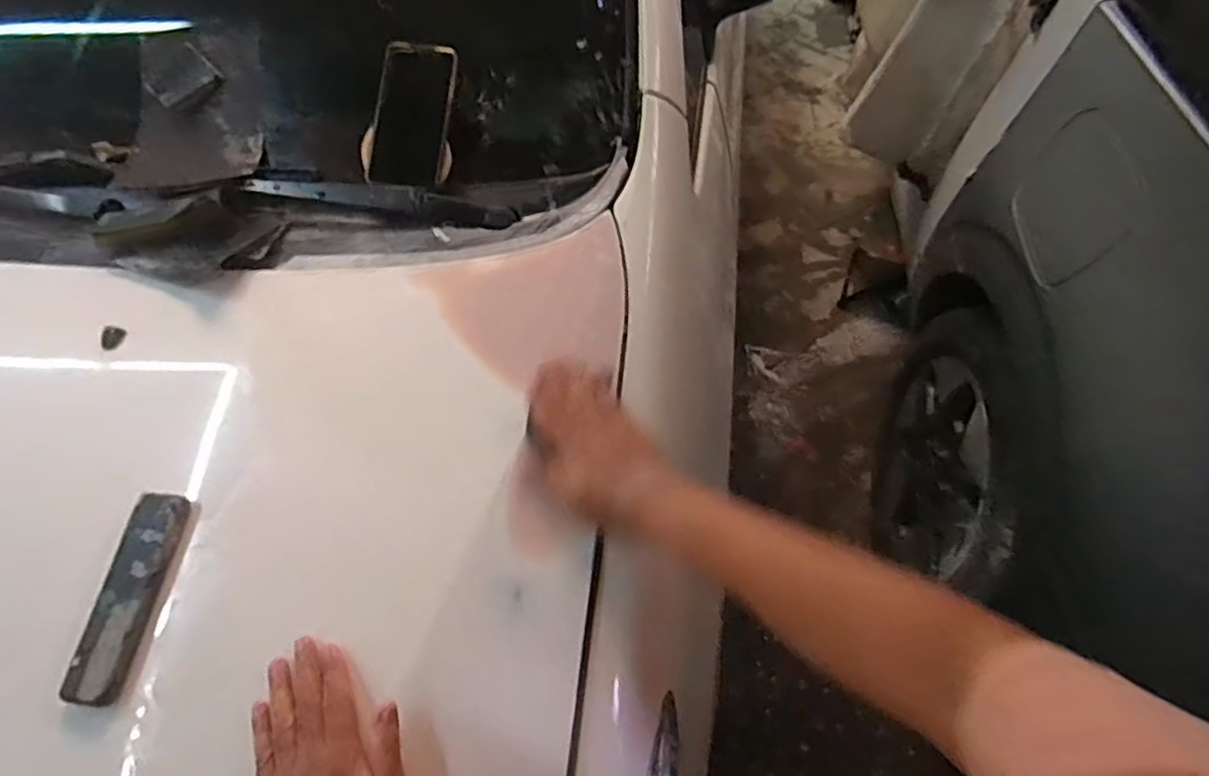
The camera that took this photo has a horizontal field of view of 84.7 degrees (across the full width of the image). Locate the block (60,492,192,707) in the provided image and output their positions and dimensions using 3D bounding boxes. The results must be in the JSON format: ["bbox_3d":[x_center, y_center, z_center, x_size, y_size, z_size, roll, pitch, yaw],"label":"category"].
[{"bbox_3d":[-0.382,0.165,0.533,0.043,0.014,0.161,14,66,-10],"label":"block"}]

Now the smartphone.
[{"bbox_3d":[-0.211,-0.299,0.727,0.077,0.012,0.160,7,85,-1],"label":"smartphone"}]

